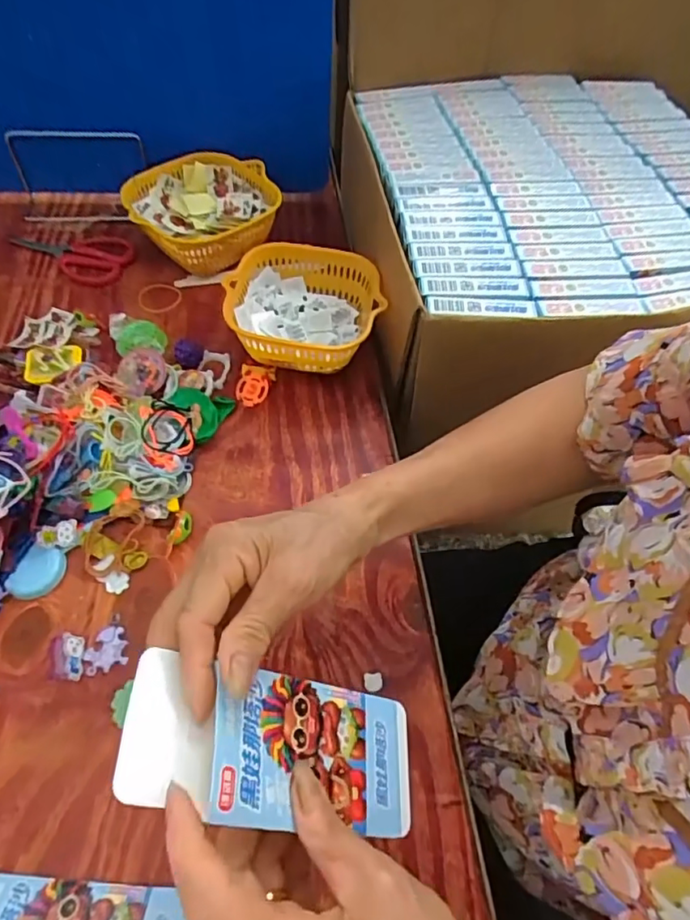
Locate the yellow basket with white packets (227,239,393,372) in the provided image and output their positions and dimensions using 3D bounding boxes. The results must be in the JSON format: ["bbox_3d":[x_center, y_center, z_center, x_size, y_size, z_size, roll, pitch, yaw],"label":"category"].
[{"bbox_3d":[-0.041,-0.141,0.537,0.142,0.069,0.136,12,56,3],"label":"yellow basket with white packets"}]

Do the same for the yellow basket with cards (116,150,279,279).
[{"bbox_3d":[-0.156,-0.271,0.615,0.142,0.070,0.140,2,56,-3],"label":"yellow basket with cards"}]

